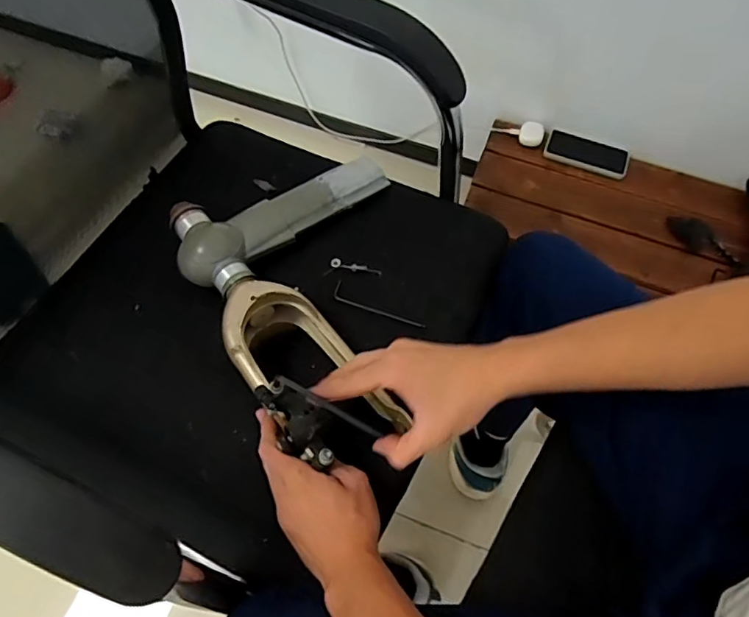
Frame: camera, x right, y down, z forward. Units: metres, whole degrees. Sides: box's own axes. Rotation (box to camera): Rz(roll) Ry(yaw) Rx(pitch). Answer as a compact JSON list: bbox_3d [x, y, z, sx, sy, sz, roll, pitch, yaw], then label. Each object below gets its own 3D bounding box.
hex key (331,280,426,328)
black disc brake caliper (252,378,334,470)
[{"bbox_3d":[0.006,-0.002,0.585,0.110,0.007,0.021,23,61,10],"label":"hex key"},{"bbox_3d":[-0.065,0.097,0.456,0.041,0.037,0.087,-35,79,-21],"label":"black disc brake caliper"}]

